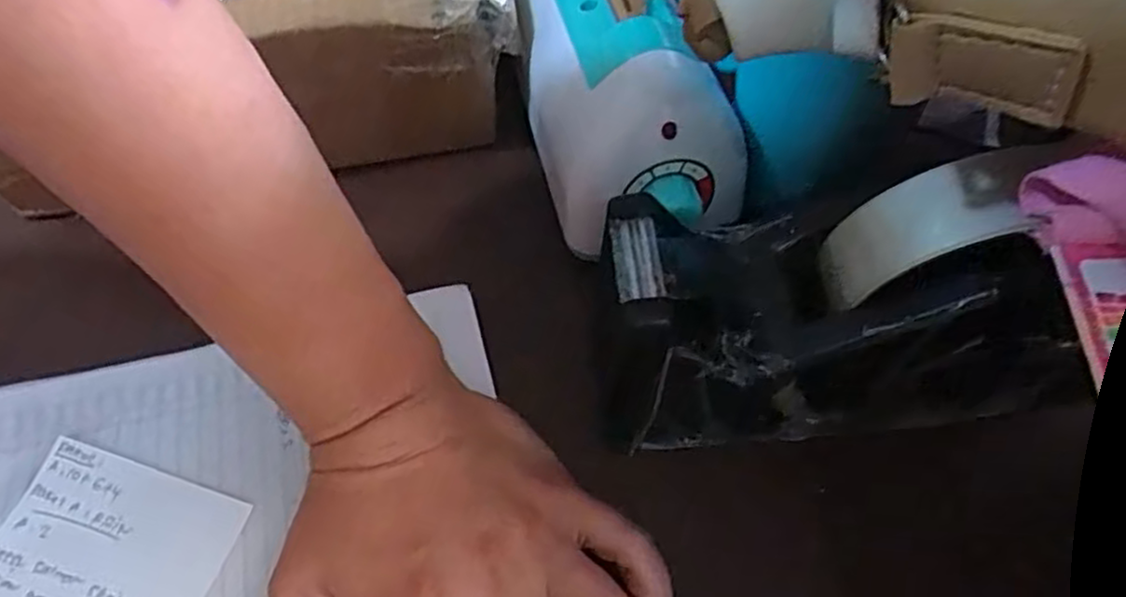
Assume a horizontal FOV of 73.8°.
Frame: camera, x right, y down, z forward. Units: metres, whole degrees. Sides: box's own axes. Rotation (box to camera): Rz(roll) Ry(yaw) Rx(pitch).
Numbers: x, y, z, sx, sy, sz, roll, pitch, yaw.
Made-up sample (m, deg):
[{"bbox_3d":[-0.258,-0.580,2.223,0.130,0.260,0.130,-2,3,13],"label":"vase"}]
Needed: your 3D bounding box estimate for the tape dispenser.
[{"bbox_3d":[0.088,0.006,0.237,0.147,0.084,0.048,0,58,4],"label":"tape dispenser"}]

